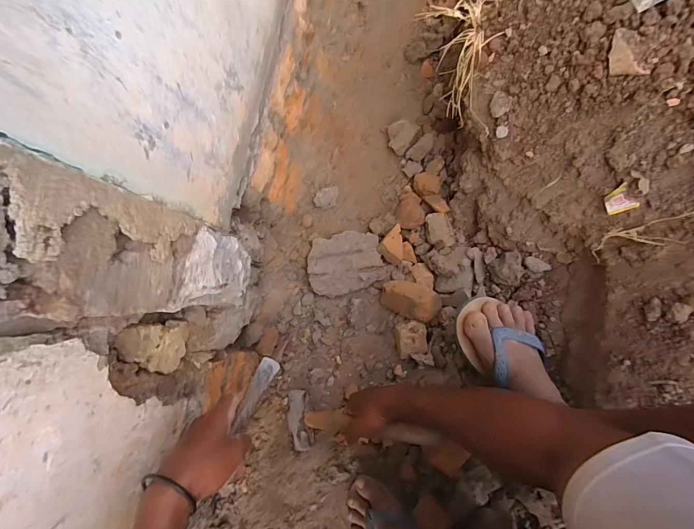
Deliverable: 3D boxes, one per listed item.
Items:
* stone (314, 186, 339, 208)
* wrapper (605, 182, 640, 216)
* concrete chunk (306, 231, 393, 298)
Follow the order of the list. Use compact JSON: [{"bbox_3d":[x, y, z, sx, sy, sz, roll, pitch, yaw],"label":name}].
[{"bbox_3d":[-0.043,-0.139,0.761,0.045,0.027,0.045,0,83,7],"label":"stone"},{"bbox_3d":[0.355,-0.085,0.483,0.033,0.007,0.034,-21,88,45],"label":"wrapper"},{"bbox_3d":[-0.001,-0.004,0.731,0.149,0.042,0.114,-16,82,5],"label":"concrete chunk"}]

